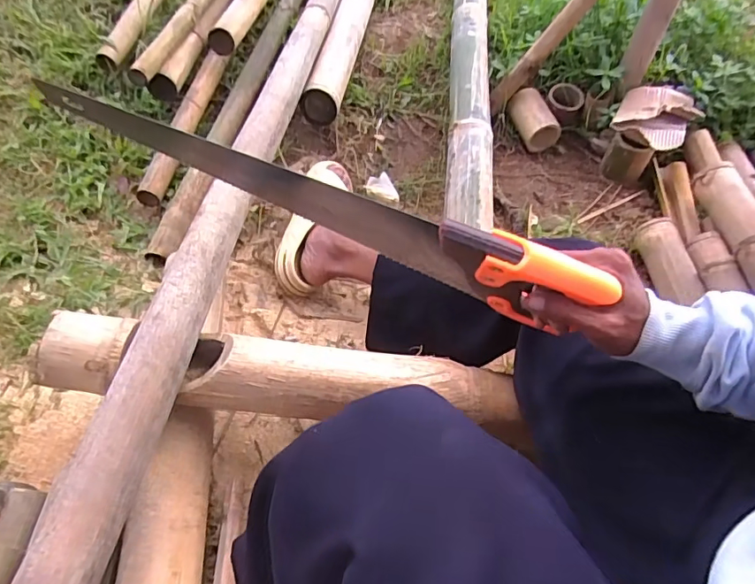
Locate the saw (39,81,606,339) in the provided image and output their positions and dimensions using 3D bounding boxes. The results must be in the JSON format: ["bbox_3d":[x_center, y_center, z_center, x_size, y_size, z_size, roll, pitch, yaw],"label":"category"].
[{"bbox_3d":[-0.045,-0.070,0.434,0.474,0.110,0.042,20,54,1],"label":"saw"}]

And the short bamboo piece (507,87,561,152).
[{"bbox_3d":[0.343,-0.382,1.100,0.078,0.061,0.136,-29,72,17],"label":"short bamboo piece"}]

